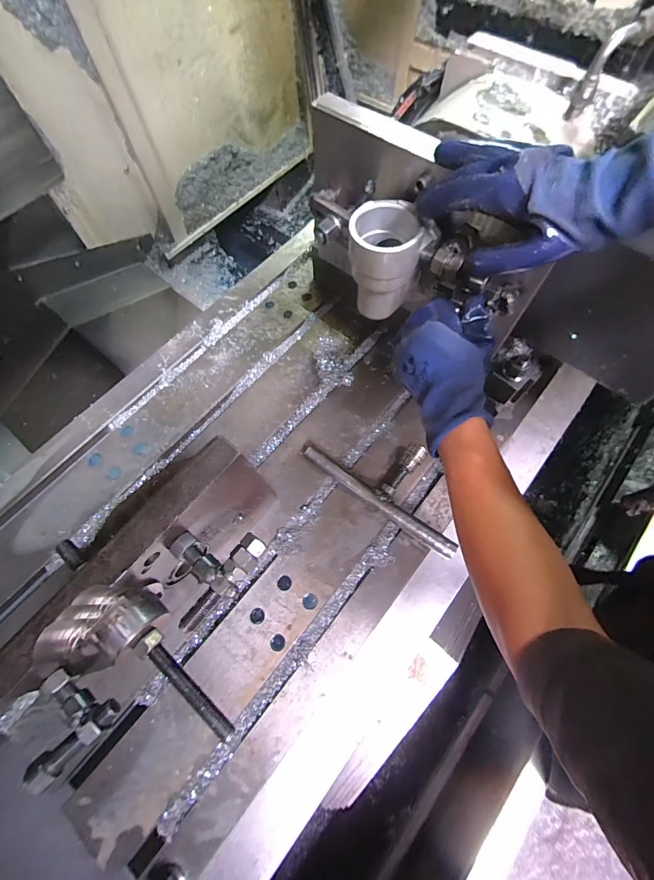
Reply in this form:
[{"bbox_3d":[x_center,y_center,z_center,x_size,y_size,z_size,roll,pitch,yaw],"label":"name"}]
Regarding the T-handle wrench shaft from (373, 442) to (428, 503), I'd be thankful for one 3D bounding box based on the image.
[{"bbox_3d":[0.106,0.049,0.532,0.027,0.030,0.101,35,72,14],"label":"T-handle wrench shaft"}]

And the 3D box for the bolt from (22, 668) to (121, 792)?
[{"bbox_3d":[-0.221,0.241,0.302,0.066,0.019,0.071,25,70,11],"label":"bolt"}]

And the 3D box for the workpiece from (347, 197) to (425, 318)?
[{"bbox_3d":[0.060,-0.192,0.409,0.067,0.105,0.069,0,68,1],"label":"workpiece"}]

